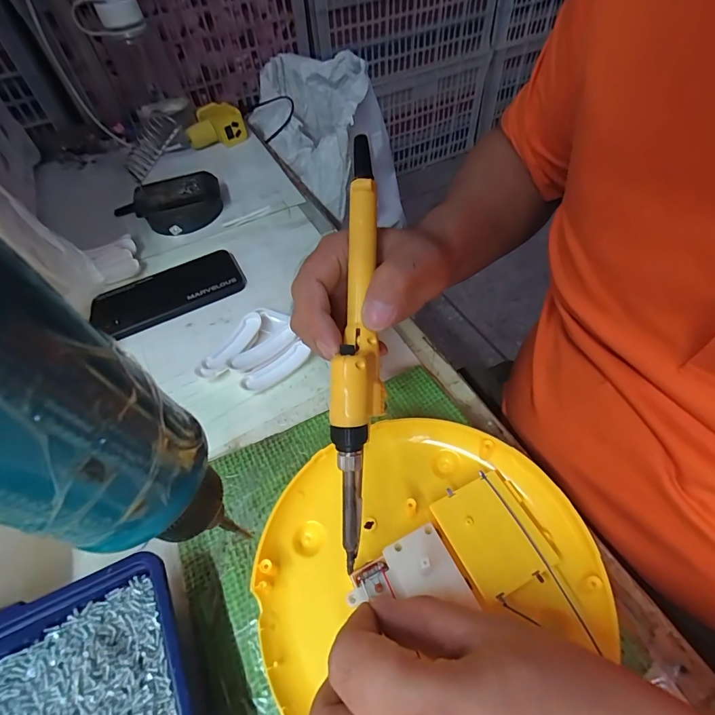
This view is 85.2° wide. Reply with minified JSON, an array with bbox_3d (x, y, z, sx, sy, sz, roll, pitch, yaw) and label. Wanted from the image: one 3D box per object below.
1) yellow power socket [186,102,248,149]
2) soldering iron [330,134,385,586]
[{"bbox_3d":[-0.234,-0.387,0.642,0.092,0.054,0.048,-15,53,-6],"label":"yellow power socket"},{"bbox_3d":[0.001,-0.015,0.211,0.023,0.031,0.232,1,78,5],"label":"soldering iron"}]

